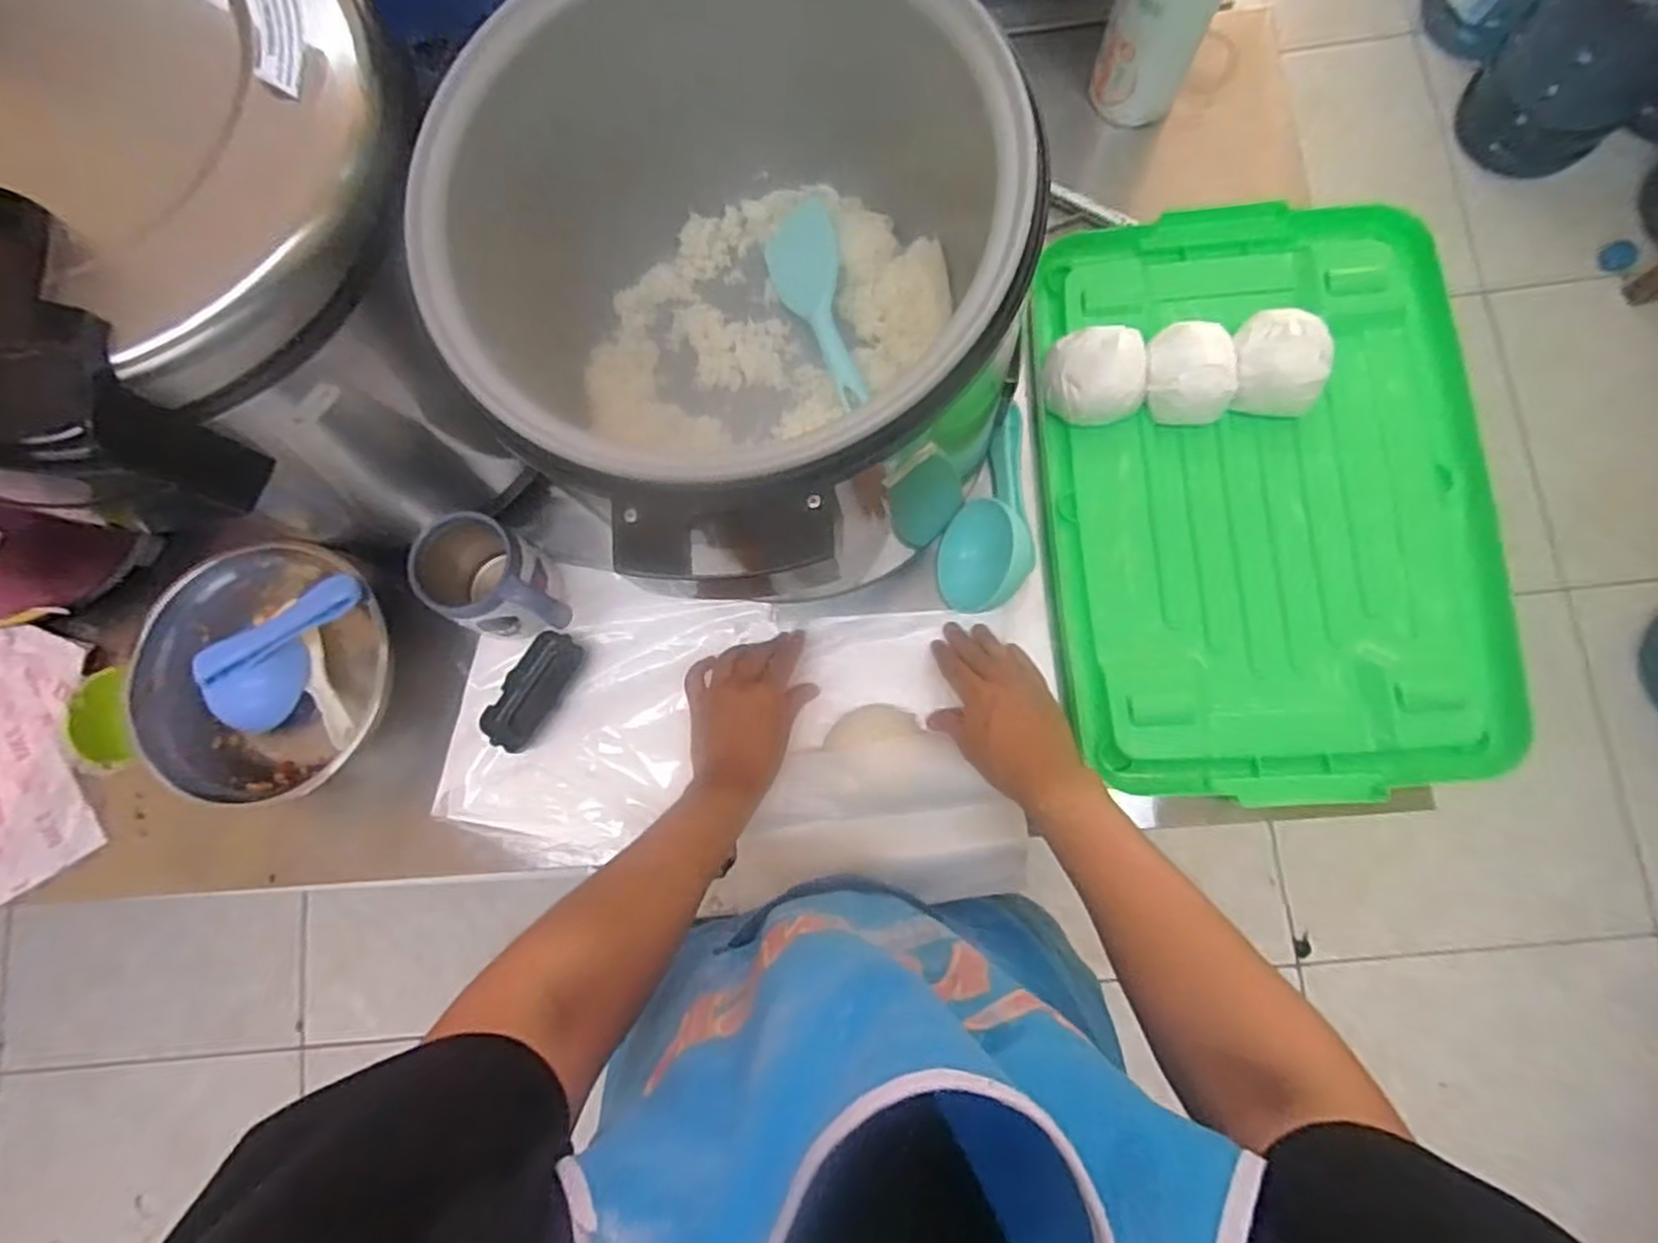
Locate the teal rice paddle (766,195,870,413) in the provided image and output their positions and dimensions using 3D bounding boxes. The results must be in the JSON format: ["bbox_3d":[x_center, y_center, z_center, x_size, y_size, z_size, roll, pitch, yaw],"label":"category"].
[{"bbox_3d":[-0.011,-0.267,0.636,0.069,0.015,0.183,-30,61,33],"label":"teal rice paddle"}]

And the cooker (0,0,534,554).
[{"bbox_3d":[-0.435,-0.274,0.562,0.374,0.350,0.348,42,86,9],"label":"cooker"}]

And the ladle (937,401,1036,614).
[{"bbox_3d":[0.136,-0.104,0.676,0.071,0.072,0.186,1,81,4],"label":"ladle"}]

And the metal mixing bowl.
[{"bbox_3d":[-0.497,0.050,0.711,0.230,0.092,0.216,-1,81,4],"label":"metal mixing bowl"}]

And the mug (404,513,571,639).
[{"bbox_3d":[-0.288,-0.030,0.679,0.134,0.097,0.085,35,85,8],"label":"mug"}]

